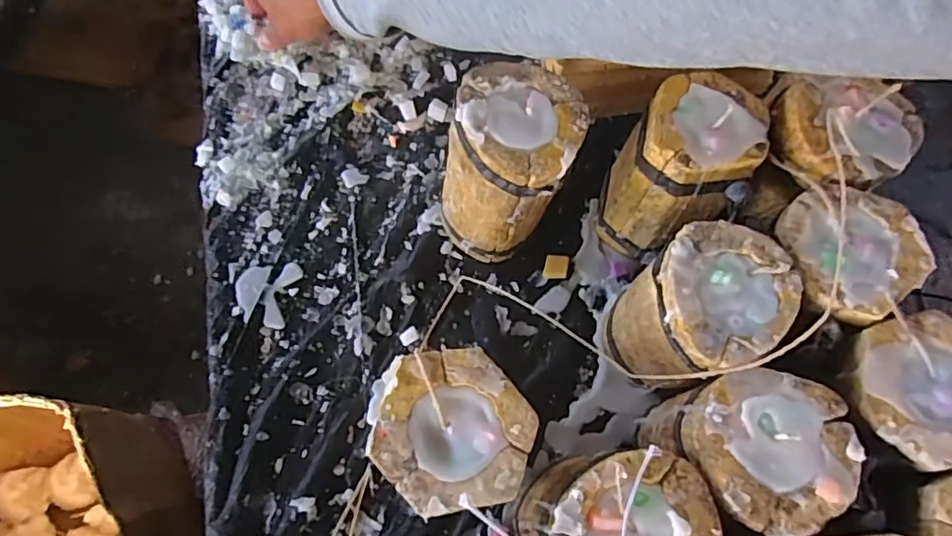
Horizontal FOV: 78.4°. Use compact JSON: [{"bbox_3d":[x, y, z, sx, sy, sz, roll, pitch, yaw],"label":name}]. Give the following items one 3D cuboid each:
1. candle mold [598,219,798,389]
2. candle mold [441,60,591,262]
[{"bbox_3d":[0.155,0.033,0.426,0.086,0.133,0.085,1,71,-2],"label":"candle mold"},{"bbox_3d":[0.023,-0.072,0.466,0.088,0.163,0.088,1,71,-2],"label":"candle mold"}]

